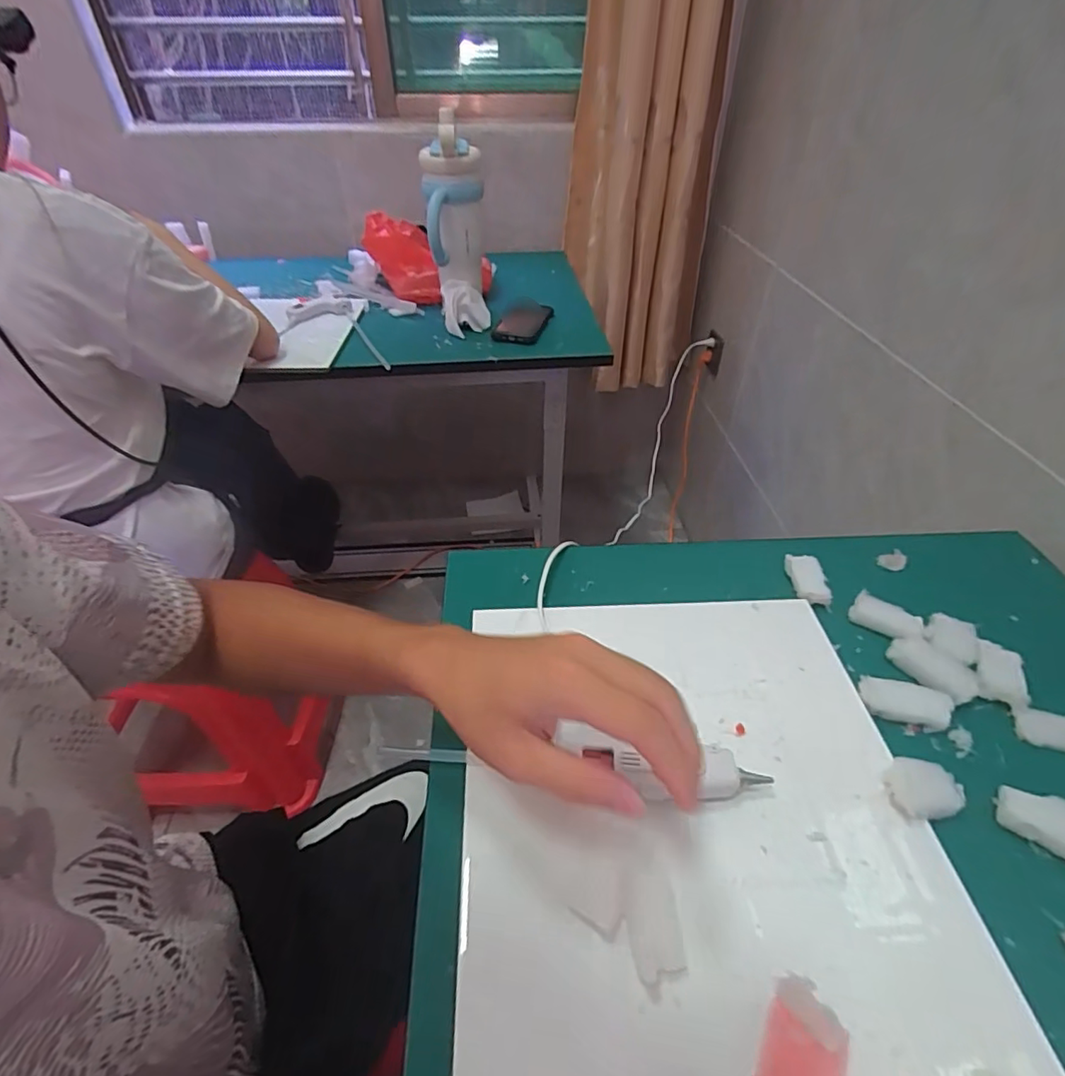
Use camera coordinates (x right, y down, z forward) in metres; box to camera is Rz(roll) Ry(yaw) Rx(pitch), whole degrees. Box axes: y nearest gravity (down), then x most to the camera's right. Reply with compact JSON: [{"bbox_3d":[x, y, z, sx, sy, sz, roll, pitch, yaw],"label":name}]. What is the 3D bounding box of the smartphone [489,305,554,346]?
[{"bbox_3d":[-0.016,-0.388,0.987,0.087,0.015,0.179,8,43,9],"label":"smartphone"}]

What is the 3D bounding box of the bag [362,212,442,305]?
[{"bbox_3d":[-0.247,-0.533,1.051,0.179,0.137,0.071,27,49,27],"label":"bag"}]

